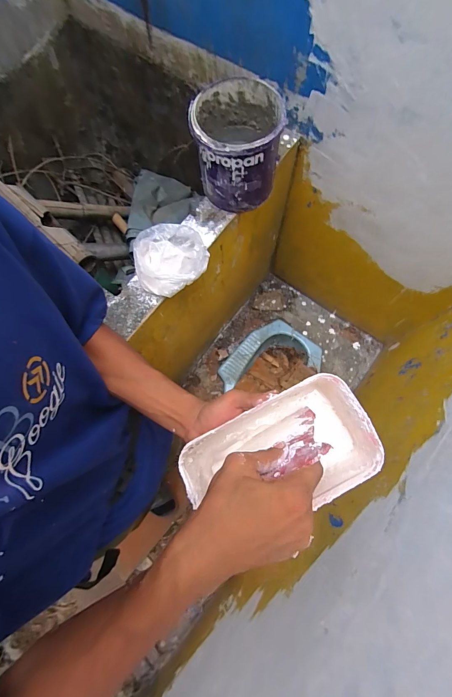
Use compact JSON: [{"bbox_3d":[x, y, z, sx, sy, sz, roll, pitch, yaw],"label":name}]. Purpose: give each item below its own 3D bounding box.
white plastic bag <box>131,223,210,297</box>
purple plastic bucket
[{"bbox_3d":[-0.118,-0.193,0.701,0.151,0.067,0.148,0,76,0],"label":"white plastic bag"},{"bbox_3d":[0.023,-0.440,0.707,0.177,0.186,0.174,0,76,0],"label":"purple plastic bucket"}]

